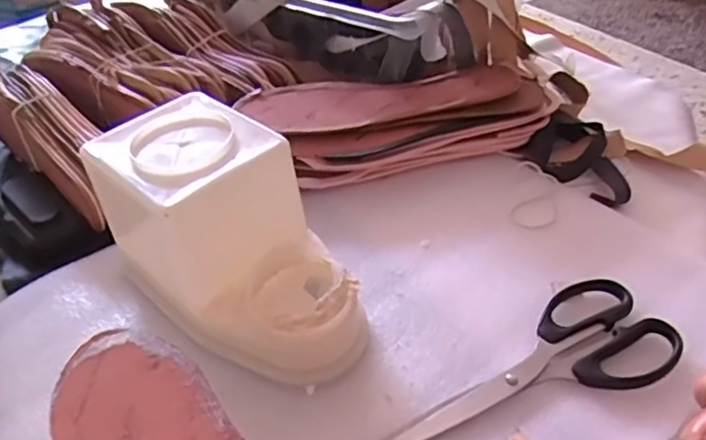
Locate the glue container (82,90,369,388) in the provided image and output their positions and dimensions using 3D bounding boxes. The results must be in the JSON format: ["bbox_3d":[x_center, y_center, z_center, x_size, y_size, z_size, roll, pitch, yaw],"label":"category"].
[{"bbox_3d":[-0.080,0.012,0.408,0.196,0.118,0.107,28,51,34],"label":"glue container"}]

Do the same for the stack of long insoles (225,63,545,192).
[{"bbox_3d":[0.044,-0.085,0.556,0.281,0.057,0.105,-8,40,-2],"label":"stack of long insoles"}]

